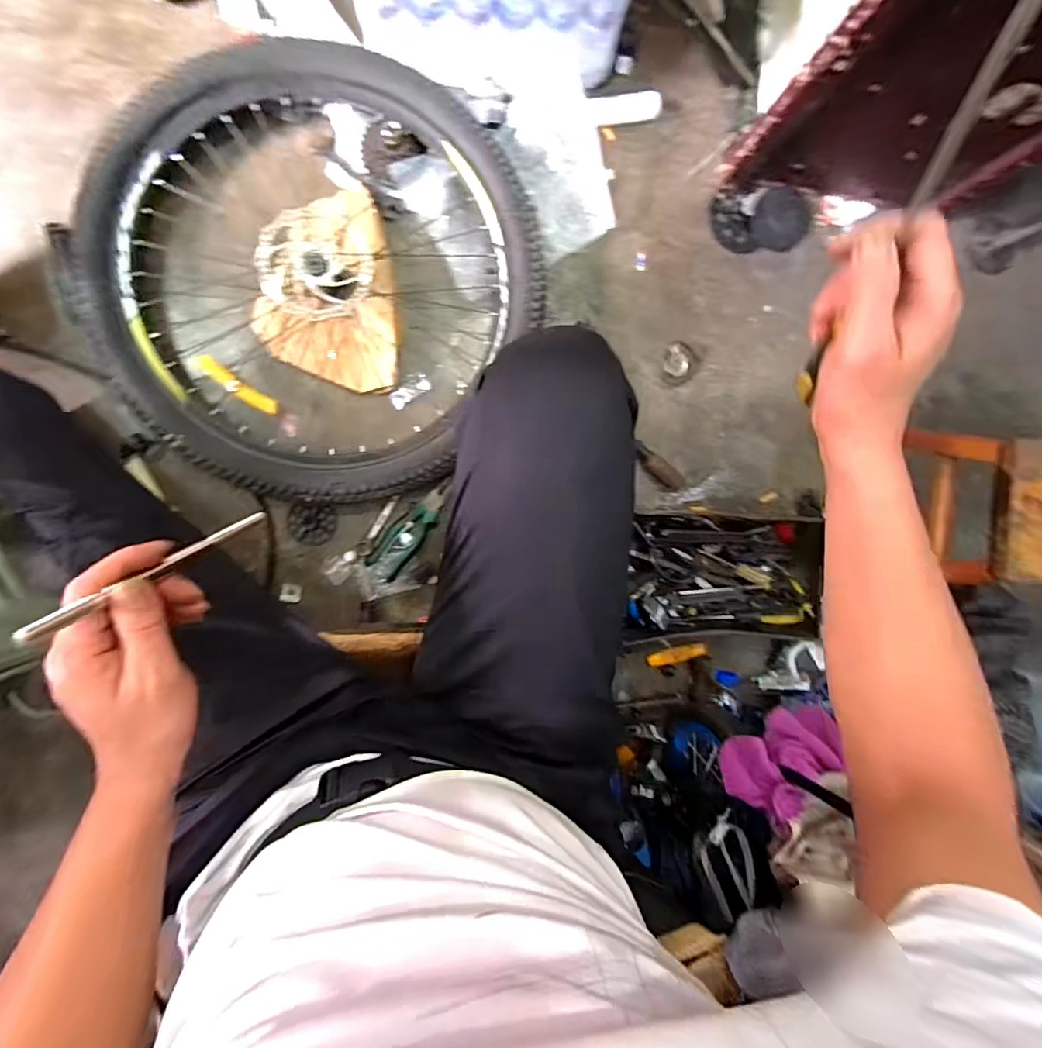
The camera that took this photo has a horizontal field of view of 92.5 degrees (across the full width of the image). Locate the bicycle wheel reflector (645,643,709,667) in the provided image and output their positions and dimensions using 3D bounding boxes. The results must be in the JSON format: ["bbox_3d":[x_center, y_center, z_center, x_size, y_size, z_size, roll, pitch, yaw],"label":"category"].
[{"bbox_3d":[0.284,0.238,0.908,0.106,0.013,0.029,-17,98,10],"label":"bicycle wheel reflector"}]

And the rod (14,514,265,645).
[{"bbox_3d":[-0.232,0.024,0.332,0.013,0.176,0.009,-33,100,26],"label":"rod"}]

